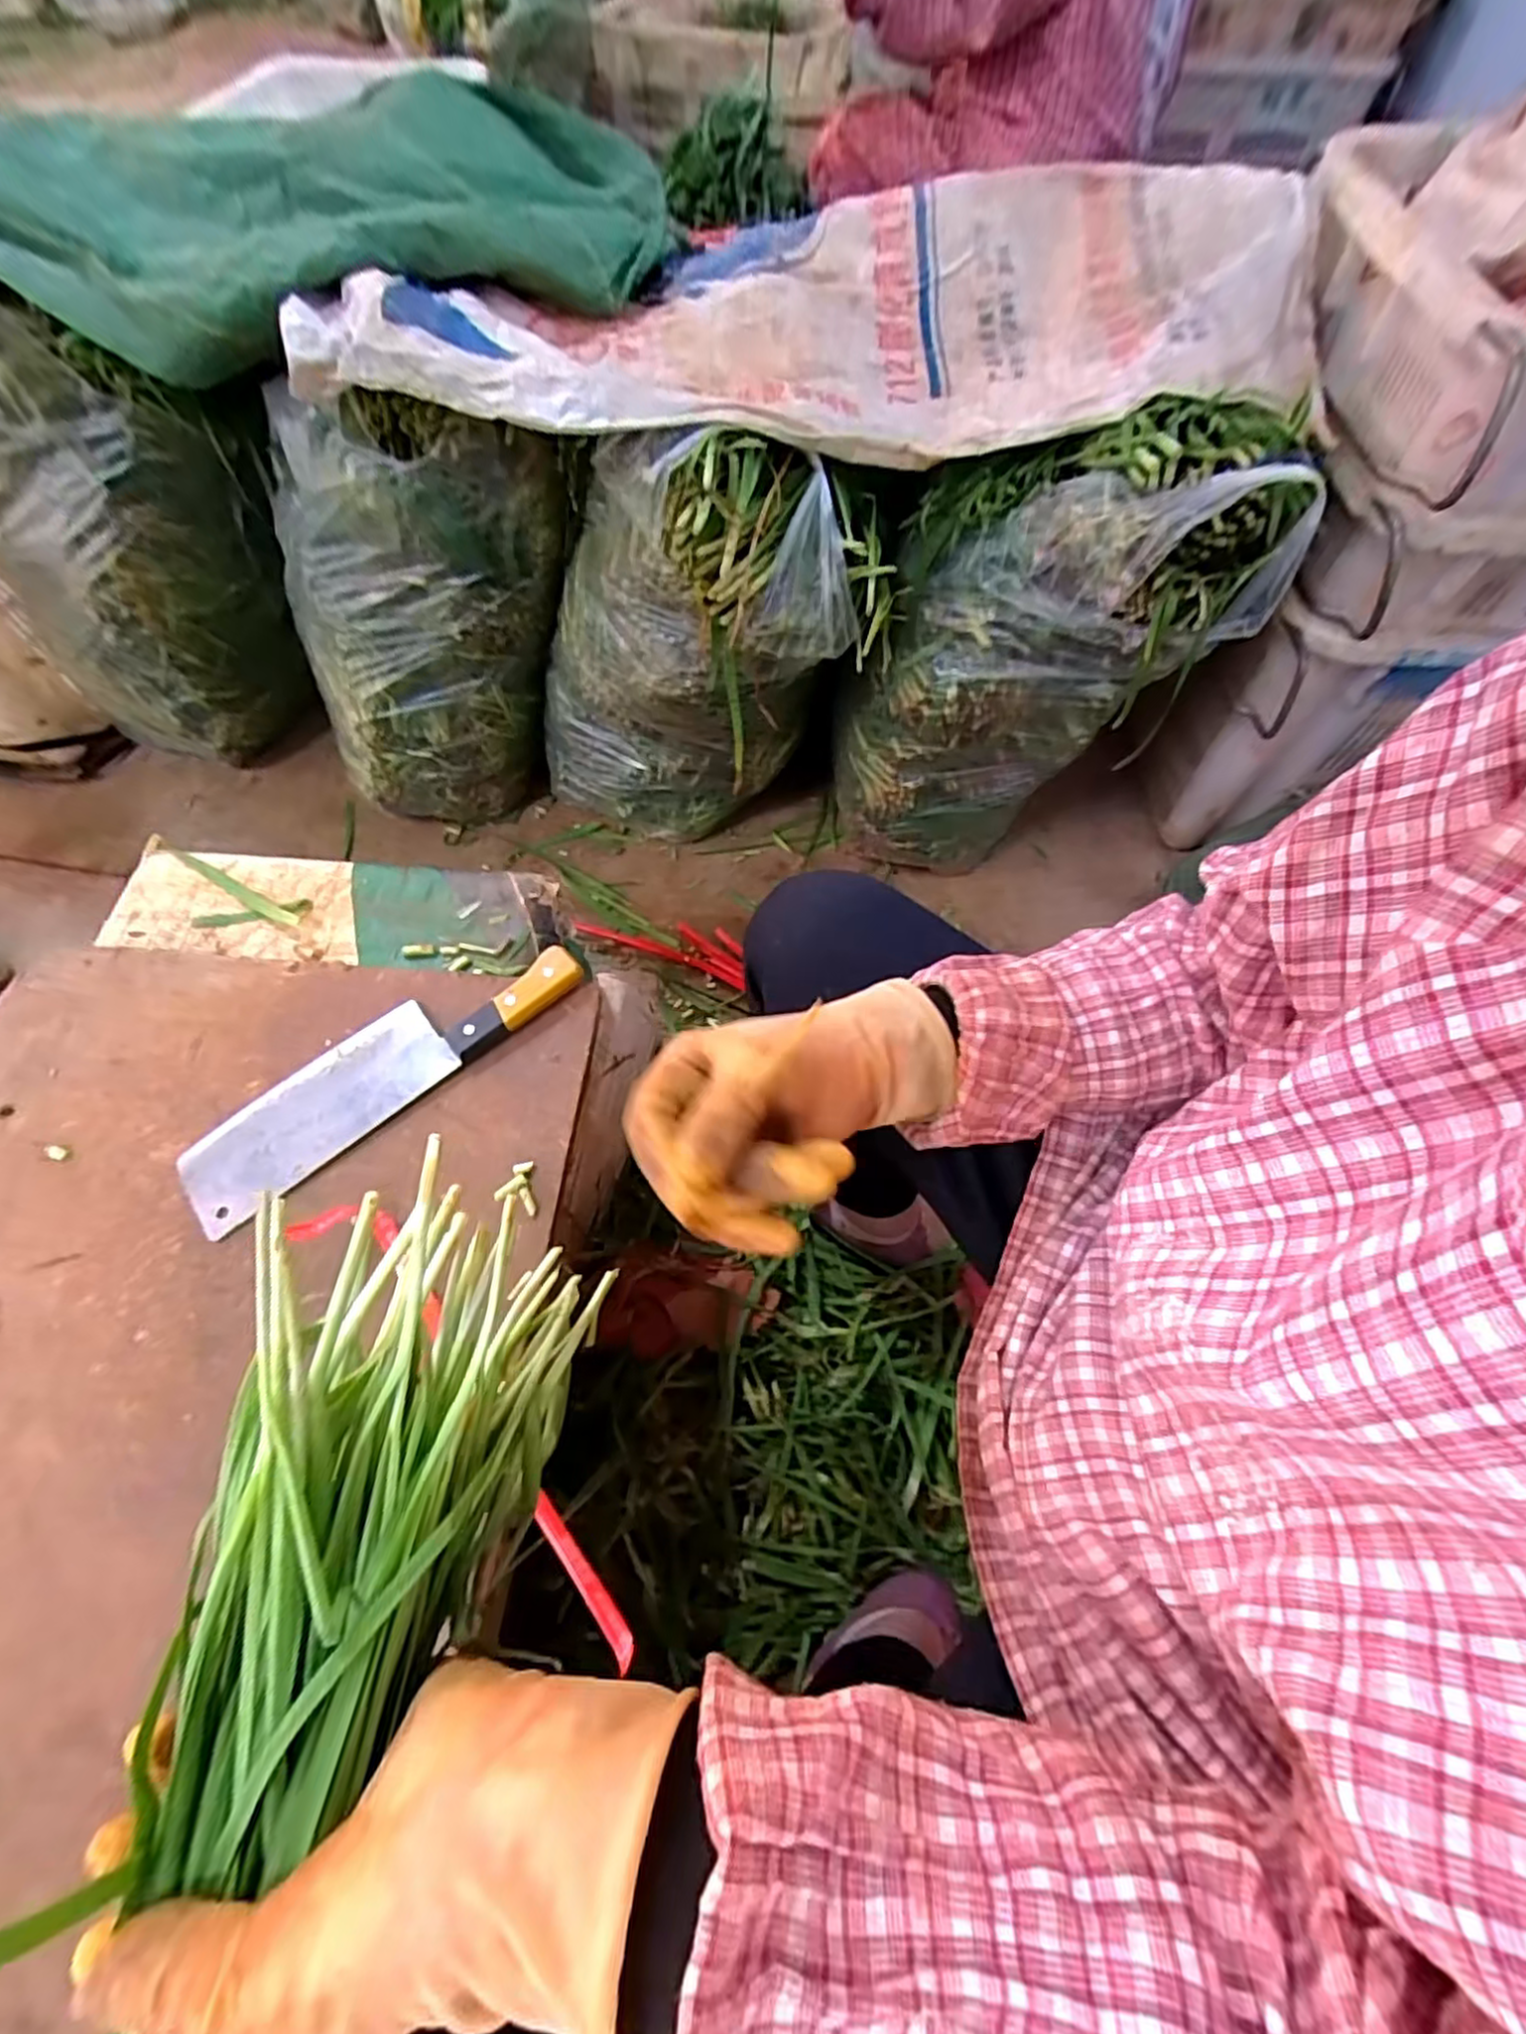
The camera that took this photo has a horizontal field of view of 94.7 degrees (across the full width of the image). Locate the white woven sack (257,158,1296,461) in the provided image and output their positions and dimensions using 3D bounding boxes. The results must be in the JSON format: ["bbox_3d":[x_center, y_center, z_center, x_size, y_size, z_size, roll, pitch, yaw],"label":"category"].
[{"bbox_3d":[0.060,-0.683,0.684,0.914,0.107,0.357,0,63,1],"label":"white woven sack"}]

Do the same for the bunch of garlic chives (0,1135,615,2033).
[{"bbox_3d":[-0.151,0.261,0.207,0.103,0.116,0.435,3,58,2],"label":"bunch of garlic chives"}]

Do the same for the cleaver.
[{"bbox_3d":[-0.249,0.028,0.463,0.266,0.022,0.071,-37,68,-16],"label":"cleaver"}]

